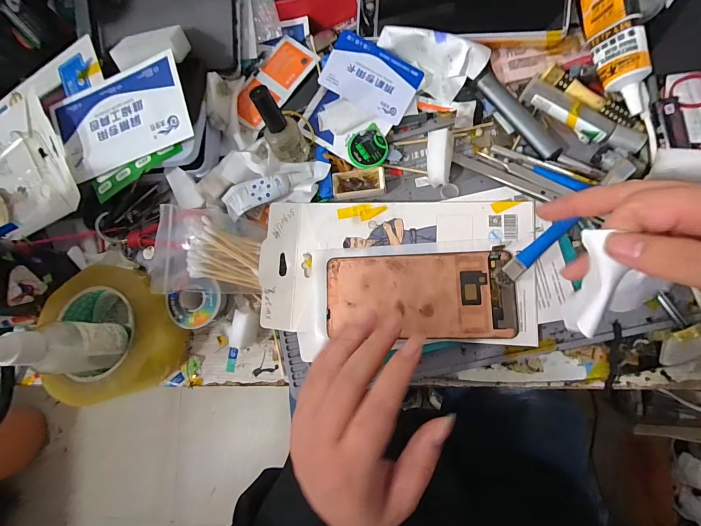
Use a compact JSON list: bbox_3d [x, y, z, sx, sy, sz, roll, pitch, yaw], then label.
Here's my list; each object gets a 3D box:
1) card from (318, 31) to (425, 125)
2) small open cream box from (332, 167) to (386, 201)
[{"bbox_3d":[0.019,-0.173,0.320,0.086,0.004,0.055,27,100,2],"label":"card"},{"bbox_3d":[0.008,-0.074,0.321,0.048,0.009,0.027,-5,79,9],"label":"small open cream box"}]

